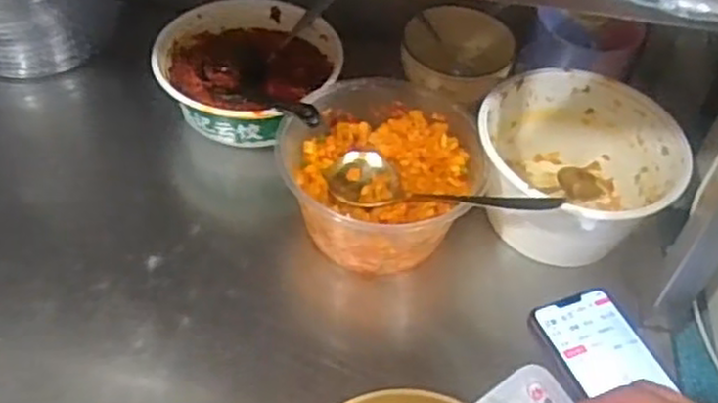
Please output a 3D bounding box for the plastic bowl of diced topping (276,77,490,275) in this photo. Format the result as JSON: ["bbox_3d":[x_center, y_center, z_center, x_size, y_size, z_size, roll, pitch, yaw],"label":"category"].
[{"bbox_3d":[0.021,-0.024,0.625,0.158,0.091,0.152,2,49,-2],"label":"plastic bowl of diced topping"}]

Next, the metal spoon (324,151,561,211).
[{"bbox_3d":[0.060,-0.010,0.584,0.194,0.028,0.046,9,43,32],"label":"metal spoon"}]

